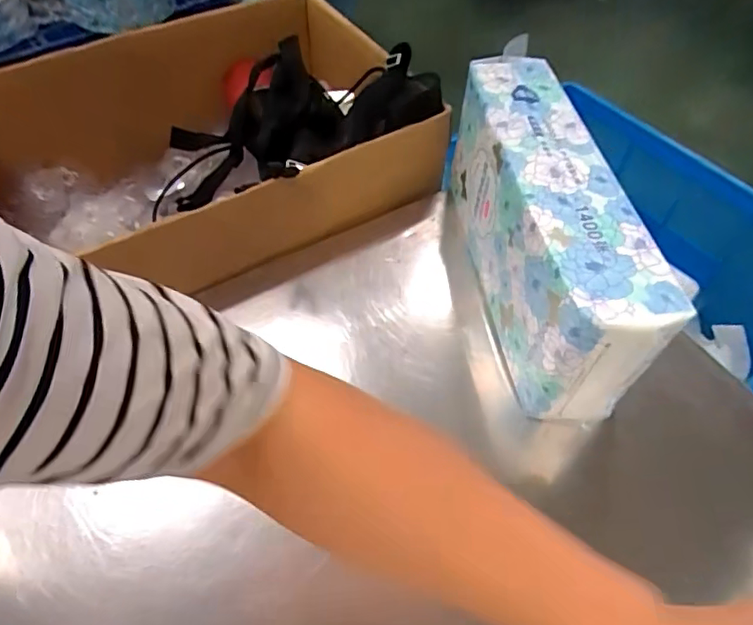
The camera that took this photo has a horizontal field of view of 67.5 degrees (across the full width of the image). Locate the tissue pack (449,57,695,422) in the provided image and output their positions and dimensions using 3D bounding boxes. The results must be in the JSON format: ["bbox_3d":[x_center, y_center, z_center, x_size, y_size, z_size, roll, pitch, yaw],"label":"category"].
[{"bbox_3d":[0.161,-0.086,0.564,0.102,0.150,0.364,-6,55,-5],"label":"tissue pack"}]

